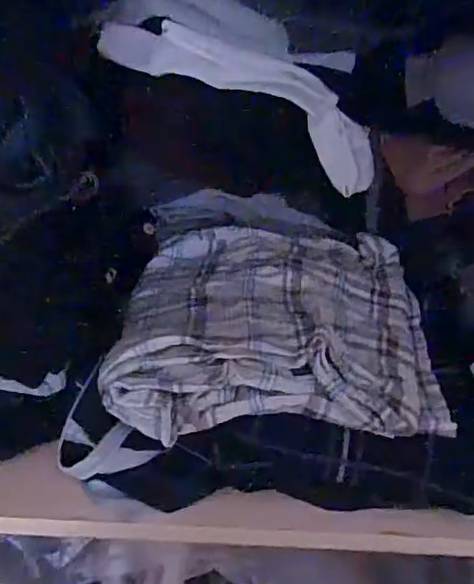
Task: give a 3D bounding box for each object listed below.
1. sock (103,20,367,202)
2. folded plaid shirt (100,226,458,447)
[{"bbox_3d":[0.011,-0.178,0.520,0.260,0.065,0.040,26,31,-6],"label":"sock"},{"bbox_3d":[0.031,0.018,0.465,0.237,0.050,0.220,3,31,-1],"label":"folded plaid shirt"}]

